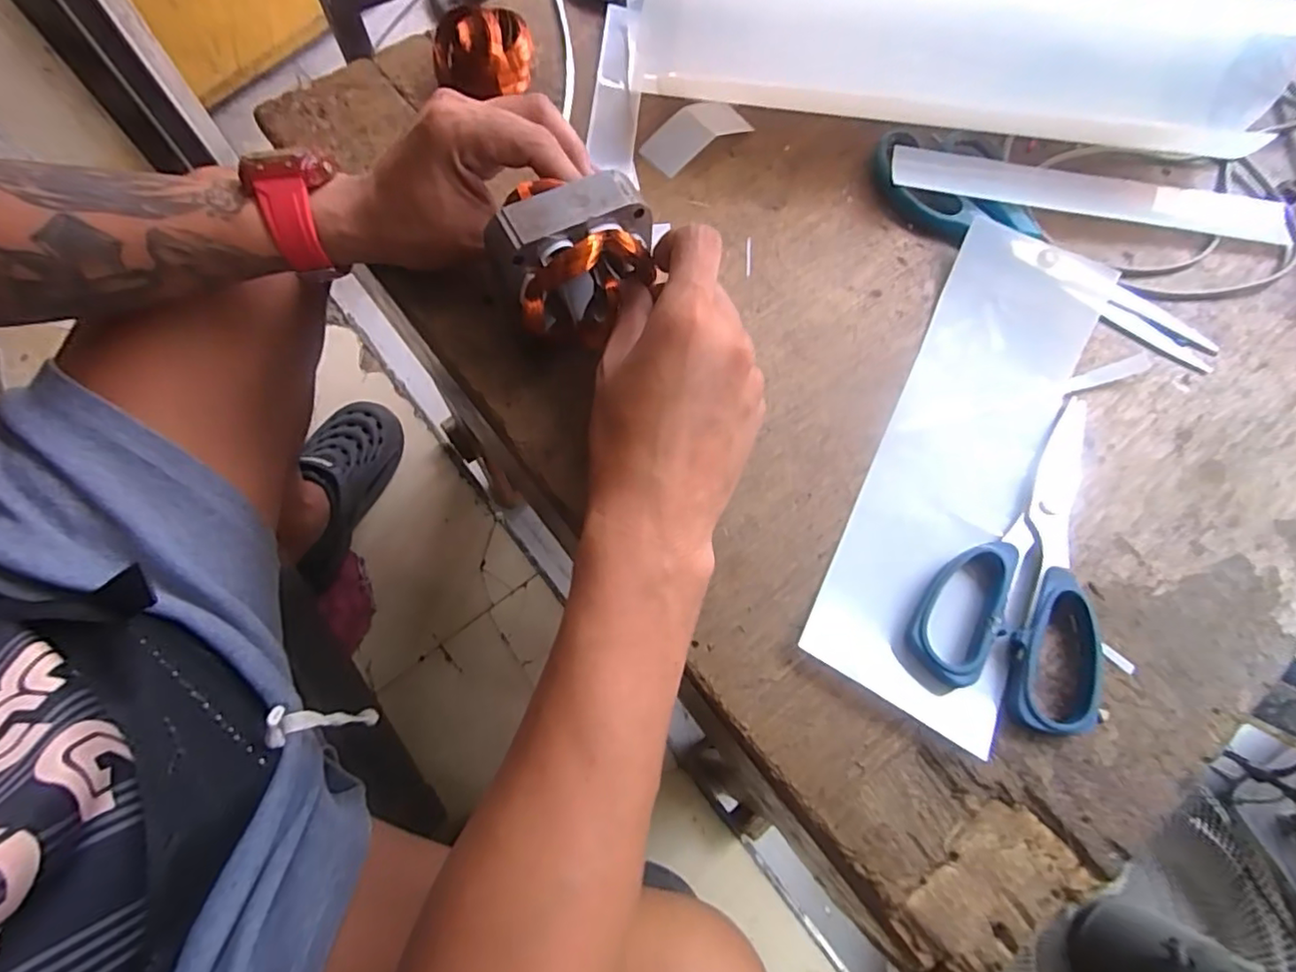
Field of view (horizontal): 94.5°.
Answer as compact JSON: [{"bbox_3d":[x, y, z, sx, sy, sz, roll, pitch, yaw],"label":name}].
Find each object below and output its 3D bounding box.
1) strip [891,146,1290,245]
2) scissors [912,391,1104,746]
[{"bbox_3d":[0.278,-0.182,0.375,0.250,0.006,0.037,8,72,-3],"label":"strip"},{"bbox_3d":[0.203,0.033,0.297,0.083,0.017,0.178,35,72,11],"label":"scissors"}]

